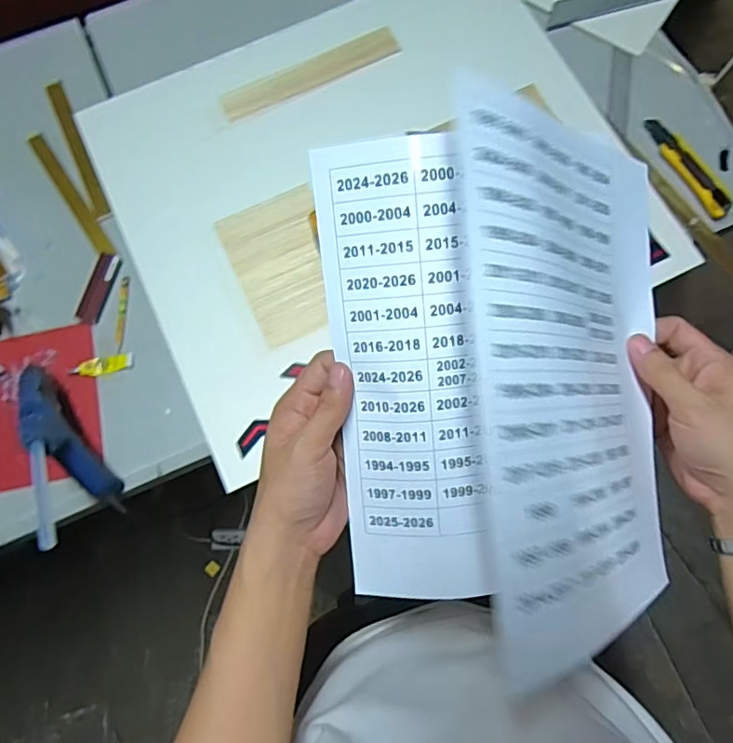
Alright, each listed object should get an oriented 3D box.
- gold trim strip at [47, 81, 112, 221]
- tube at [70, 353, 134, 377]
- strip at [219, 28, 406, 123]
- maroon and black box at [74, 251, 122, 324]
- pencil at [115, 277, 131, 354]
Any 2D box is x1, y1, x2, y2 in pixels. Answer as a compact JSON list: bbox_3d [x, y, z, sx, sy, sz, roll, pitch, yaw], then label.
[{"bbox_3d":[-0.401,-0.310,0.793,0.022,0.010,0.235,-25,77,-5],"label":"gold trim strip"},{"bbox_3d":[-0.331,-0.007,0.713,0.072,0.012,0.023,-16,77,-3],"label":"tube"},{"bbox_3d":[-0.081,-0.430,0.822,0.266,0.007,0.049,-25,78,-5],"label":"strip"},{"bbox_3d":[-0.345,-0.107,0.736,0.028,0.014,0.093,16,77,5],"label":"maroon and black box"},{"bbox_3d":[-0.314,-0.074,0.734,0.011,0.004,0.100,2,76,1],"label":"pencil"}]

